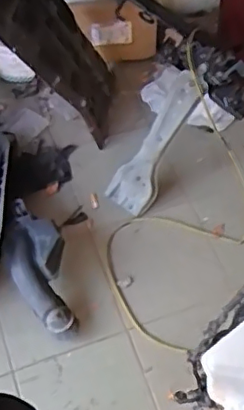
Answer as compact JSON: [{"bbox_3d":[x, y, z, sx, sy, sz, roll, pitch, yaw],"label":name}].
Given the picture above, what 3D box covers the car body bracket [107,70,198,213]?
[{"bbox_3d":[0.091,-0.170,1.664,0.118,0.077,0.414,32,103,16],"label":"car body bracket"}]

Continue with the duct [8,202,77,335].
[{"bbox_3d":[-0.212,0.155,1.532,0.146,0.082,0.376,-16,74,-10],"label":"duct"}]

